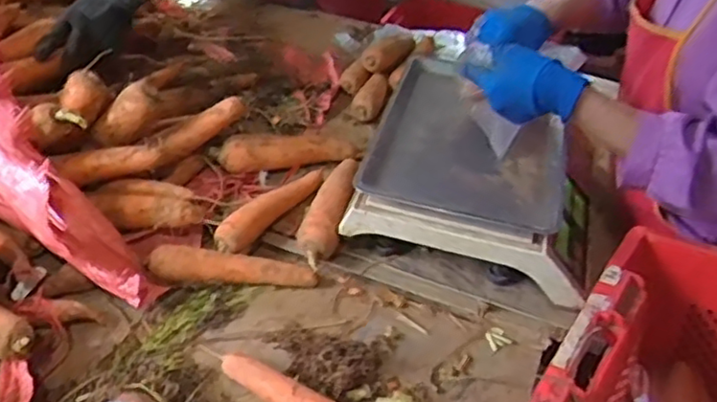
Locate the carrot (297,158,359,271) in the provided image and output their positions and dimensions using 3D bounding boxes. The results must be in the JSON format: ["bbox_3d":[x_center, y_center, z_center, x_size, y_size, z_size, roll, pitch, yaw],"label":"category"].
[{"bbox_3d":[-0.035,0.007,0.880,0.055,0.043,0.172,10,43,7],"label":"carrot"}]

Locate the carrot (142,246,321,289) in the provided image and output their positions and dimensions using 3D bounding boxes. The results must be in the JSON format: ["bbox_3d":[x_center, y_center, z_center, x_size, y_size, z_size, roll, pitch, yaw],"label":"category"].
[{"bbox_3d":[-0.155,0.083,0.838,0.202,0.057,0.038,-1,42,-4],"label":"carrot"}]

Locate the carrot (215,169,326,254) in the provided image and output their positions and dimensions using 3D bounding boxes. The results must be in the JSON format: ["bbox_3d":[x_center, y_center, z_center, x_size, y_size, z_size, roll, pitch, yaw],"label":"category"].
[{"bbox_3d":[-0.109,0.009,0.911,0.042,0.040,0.194,35,51,30],"label":"carrot"}]

